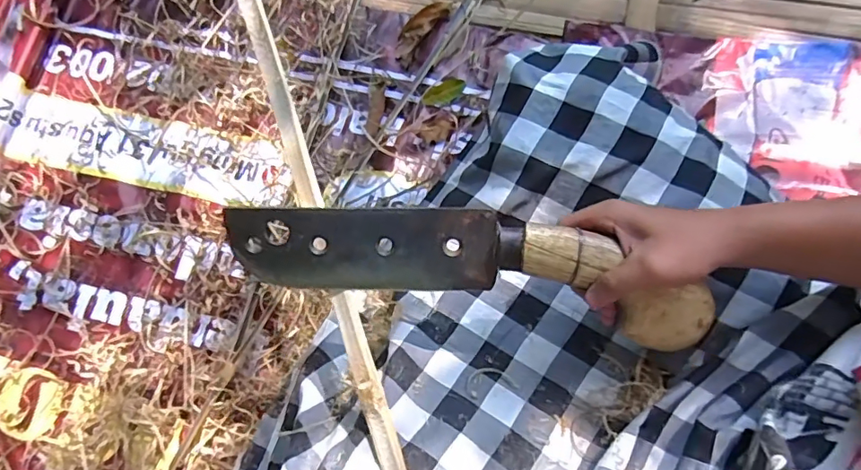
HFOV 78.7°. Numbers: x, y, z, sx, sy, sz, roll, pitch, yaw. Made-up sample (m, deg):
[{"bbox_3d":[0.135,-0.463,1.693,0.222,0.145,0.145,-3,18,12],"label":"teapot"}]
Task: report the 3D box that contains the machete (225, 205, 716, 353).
[{"bbox_3d":[0.025,0.018,0.417,0.369,0.040,0.083,8,106,4],"label":"machete"}]

